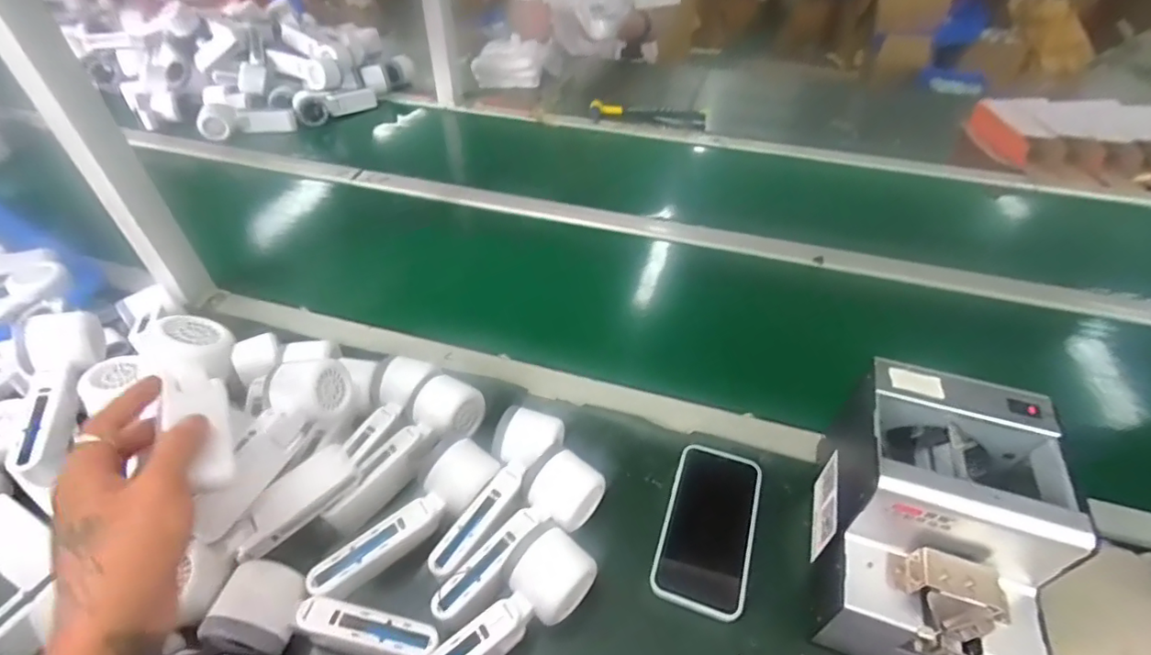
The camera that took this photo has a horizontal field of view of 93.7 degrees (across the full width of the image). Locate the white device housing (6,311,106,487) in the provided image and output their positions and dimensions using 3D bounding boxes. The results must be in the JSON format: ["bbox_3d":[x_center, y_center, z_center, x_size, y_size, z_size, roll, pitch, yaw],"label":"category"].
[{"bbox_3d":[-0.475,0.062,0.488,0.044,0.046,0.168,-12,60,-13],"label":"white device housing"}]

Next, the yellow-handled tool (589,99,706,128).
[{"bbox_3d":[0.148,-0.437,1.112,0.240,0.032,0.057,10,44,10],"label":"yellow-handled tool"}]

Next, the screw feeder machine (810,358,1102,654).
[{"bbox_3d":[0.261,0.146,0.402,0.125,0.153,0.168,14,45,15],"label":"screw feeder machine"}]

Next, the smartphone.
[{"bbox_3d":[0.117,0.172,0.472,0.074,0.012,0.146,14,45,14],"label":"smartphone"}]

